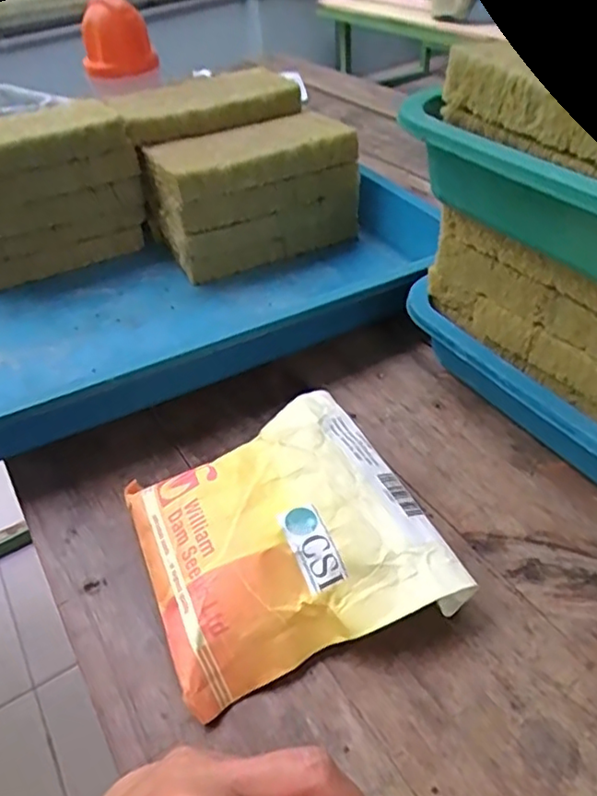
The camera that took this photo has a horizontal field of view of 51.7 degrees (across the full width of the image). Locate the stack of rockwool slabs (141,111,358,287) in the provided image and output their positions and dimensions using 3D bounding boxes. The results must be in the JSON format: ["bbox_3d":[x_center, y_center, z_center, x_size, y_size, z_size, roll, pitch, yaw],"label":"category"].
[{"bbox_3d":[-0.030,-0.158,0.480,0.153,0.093,0.067,-19,44,-14],"label":"stack of rockwool slabs"}]

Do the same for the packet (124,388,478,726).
[{"bbox_3d":[-0.009,0.060,0.282,0.121,0.031,0.124,-20,44,-15],"label":"packet"}]

